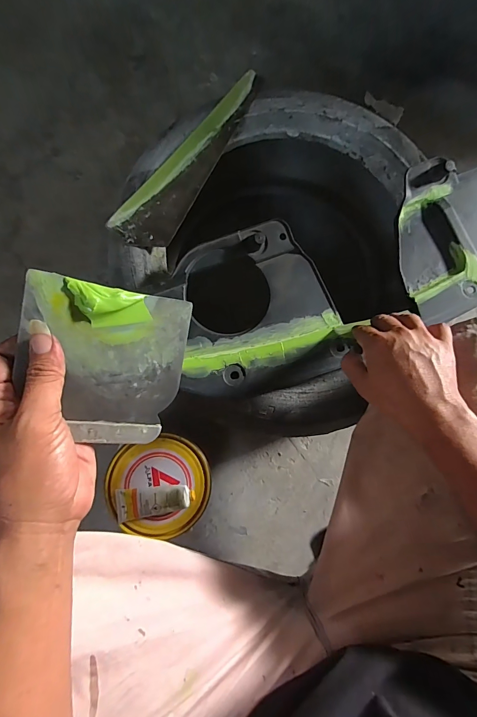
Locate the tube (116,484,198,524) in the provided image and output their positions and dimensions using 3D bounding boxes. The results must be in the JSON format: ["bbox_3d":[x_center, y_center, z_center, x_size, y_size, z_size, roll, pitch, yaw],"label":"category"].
[{"bbox_3d":[-0.117,0.200,0.485,0.107,0.026,0.042,-4,81,-7],"label":"tube"}]

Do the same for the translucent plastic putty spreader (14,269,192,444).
[{"bbox_3d":[-0.100,0.005,0.266,0.117,0.011,0.117,8,93,-26],"label":"translucent plastic putty spreader"}]

